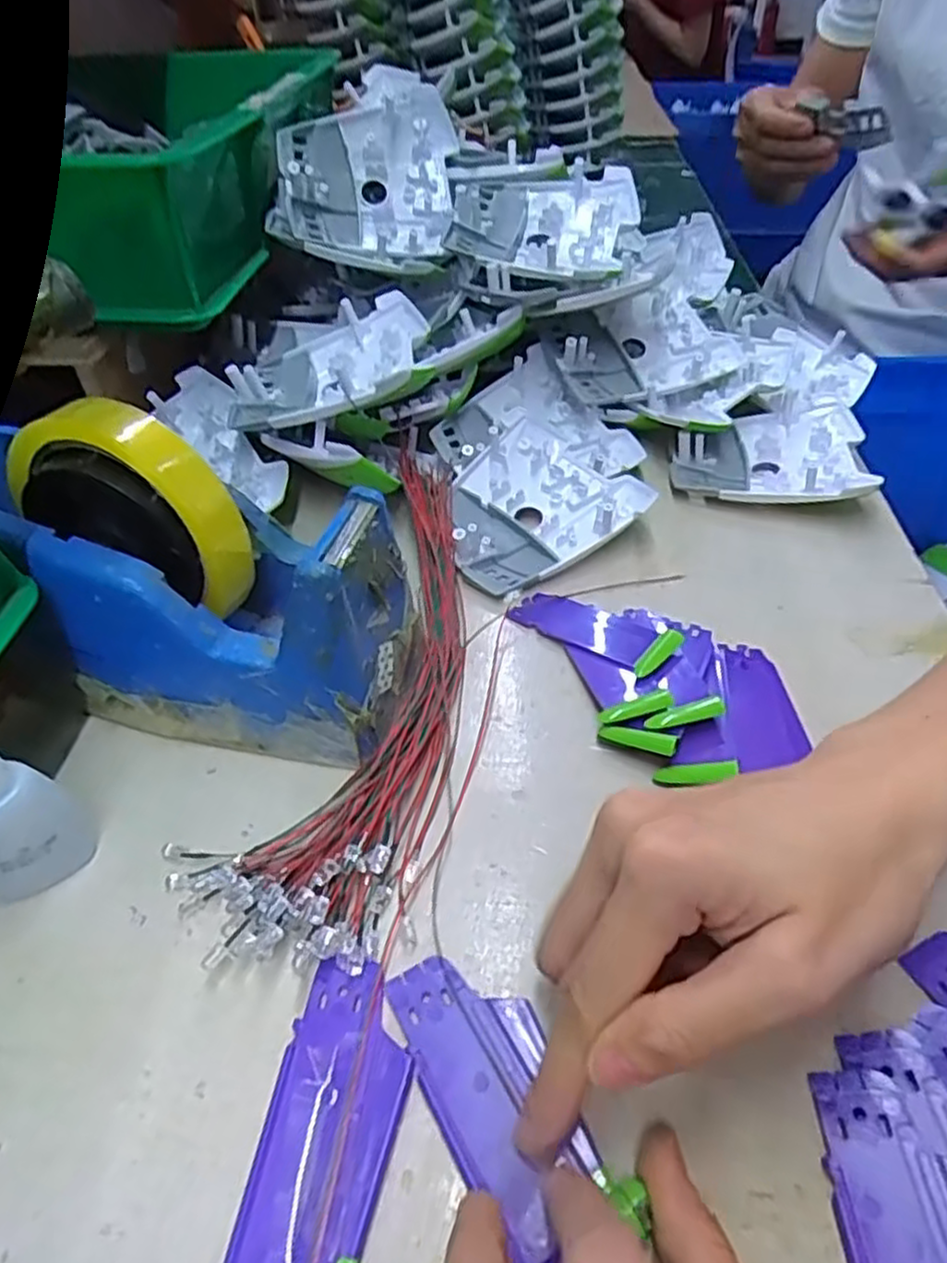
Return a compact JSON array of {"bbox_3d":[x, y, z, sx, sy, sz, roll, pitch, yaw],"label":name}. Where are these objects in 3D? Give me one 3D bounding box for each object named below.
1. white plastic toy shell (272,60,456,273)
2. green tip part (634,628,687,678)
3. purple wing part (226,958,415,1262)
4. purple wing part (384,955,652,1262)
[{"bbox_3d":[-0.065,-0.288,0.457,0.104,0.124,0.026,9,-1,-15],"label":"white plastic toy shell"},{"bbox_3d":[0.081,0.009,0.323,0.027,0.004,0.010,-43,57,-16],"label":"green tip part"},{"bbox_3d":[-0.039,0.139,0.206,0.040,0.008,0.087,8,46,8],"label":"purple wing part"},{"bbox_3d":[0.008,0.133,0.212,0.037,0.008,0.089,-21,46,-20],"label":"purple wing part"}]

